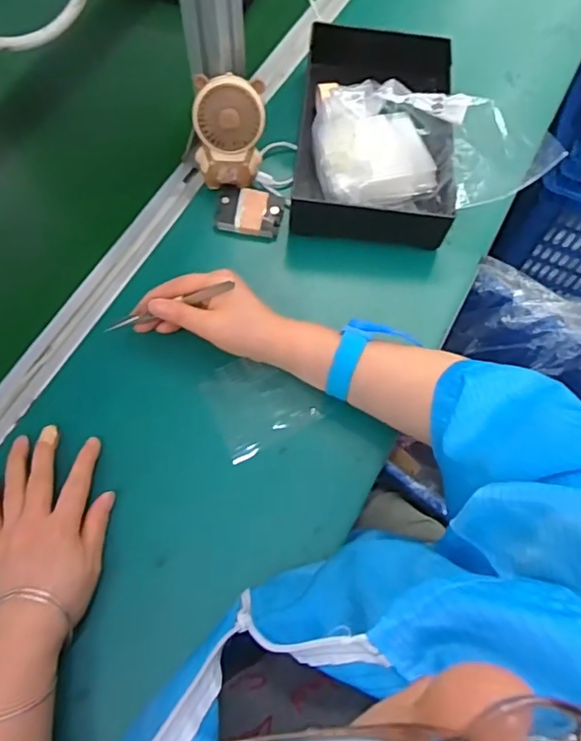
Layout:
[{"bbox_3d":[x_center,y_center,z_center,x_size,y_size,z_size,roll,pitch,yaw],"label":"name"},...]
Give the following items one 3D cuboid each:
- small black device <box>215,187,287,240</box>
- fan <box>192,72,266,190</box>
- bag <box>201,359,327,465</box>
[{"bbox_3d":[-0.043,-0.169,0.598,0.068,0.014,0.053,4,66,0],"label":"small black device"},{"bbox_3d":[-0.062,-0.236,0.573,0.071,0.099,0.057,0,66,-2],"label":"fan"},{"bbox_3d":[-0.025,0.025,0.520,0.094,0.004,0.087,-26,69,-2],"label":"bag"}]

